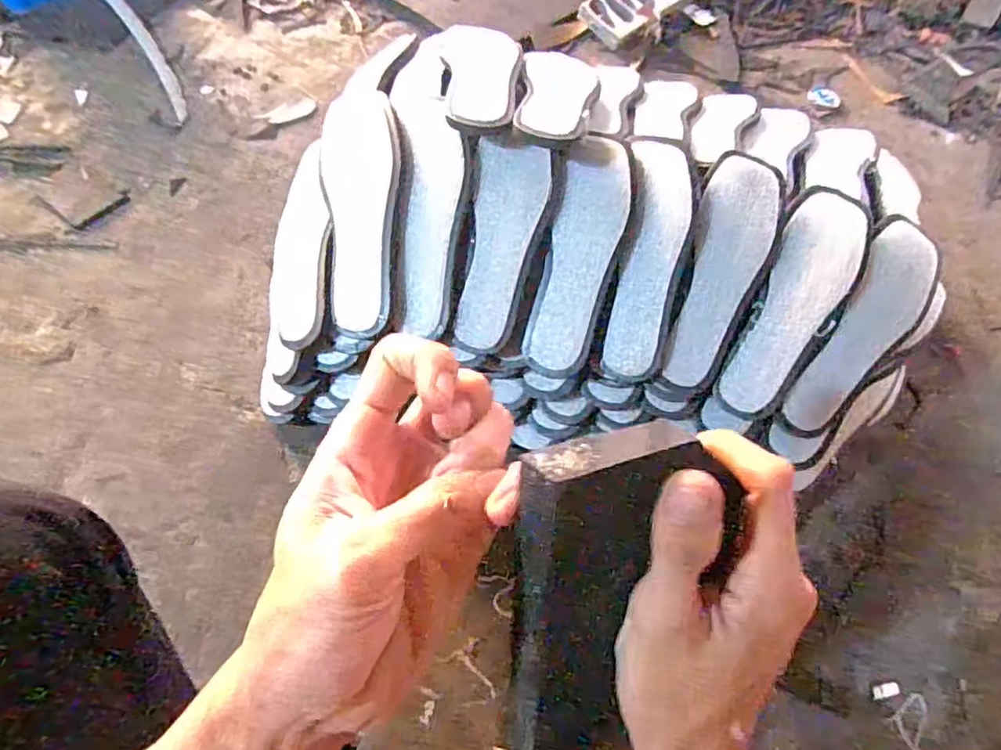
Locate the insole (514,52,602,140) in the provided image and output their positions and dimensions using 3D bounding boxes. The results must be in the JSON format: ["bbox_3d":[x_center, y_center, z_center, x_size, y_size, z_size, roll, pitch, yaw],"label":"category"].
[{"bbox_3d":[0.060,-0.297,0.627,0.080,0.016,0.228,9,43,1],"label":"insole"}]

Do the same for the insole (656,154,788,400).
[{"bbox_3d":[0.211,-0.094,0.582,0.073,0.013,0.224,17,92,4],"label":"insole"}]

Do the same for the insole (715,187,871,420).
[{"bbox_3d":[0.281,-0.067,0.584,0.076,0.020,0.226,25,91,8],"label":"insole"}]

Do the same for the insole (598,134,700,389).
[{"bbox_3d":[0.141,-0.106,0.573,0.061,0.020,0.224,10,94,2],"label":"insole"}]

